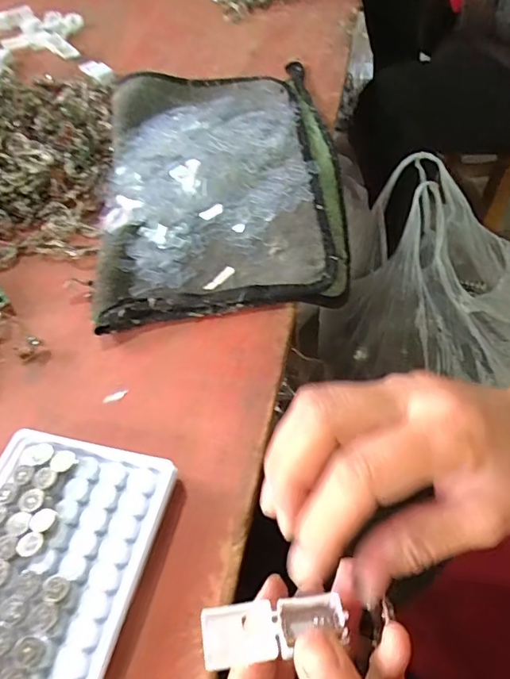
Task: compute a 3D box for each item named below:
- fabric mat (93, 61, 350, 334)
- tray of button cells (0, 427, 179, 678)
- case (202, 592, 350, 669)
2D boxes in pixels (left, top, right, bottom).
[{"bbox_3d":[-0.028,-0.136,0.409,0.187,0.027,0.287,-5,57,-3],"label":"fabric mat"},{"bbox_3d":[-0.103,0.110,0.232,0.093,0.016,0.129,10,56,11],"label":"tray of button cells"},{"bbox_3d":[0.007,0.111,0.190,0.055,0.013,0.020,-2,55,-19],"label":"case"}]

